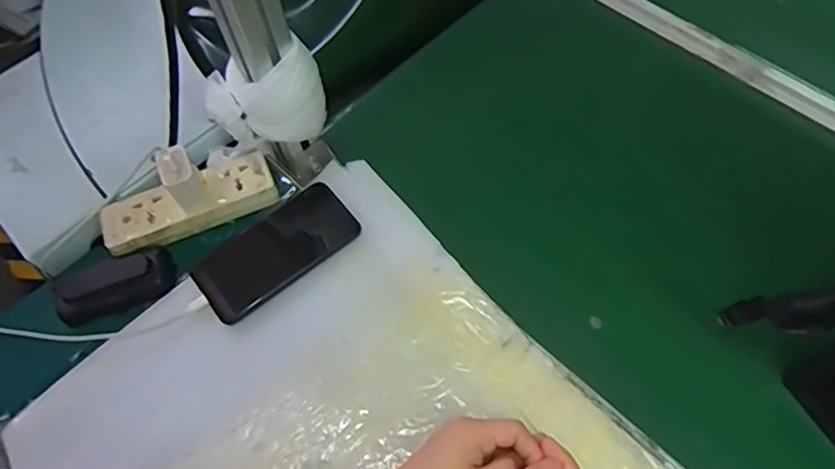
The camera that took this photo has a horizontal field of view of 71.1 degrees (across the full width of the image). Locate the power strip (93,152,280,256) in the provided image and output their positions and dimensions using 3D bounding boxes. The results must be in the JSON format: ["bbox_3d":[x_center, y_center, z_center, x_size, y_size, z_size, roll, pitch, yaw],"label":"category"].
[{"bbox_3d":[-0.228,-0.031,0.588,0.167,0.032,0.052,-23,63,-10],"label":"power strip"}]

